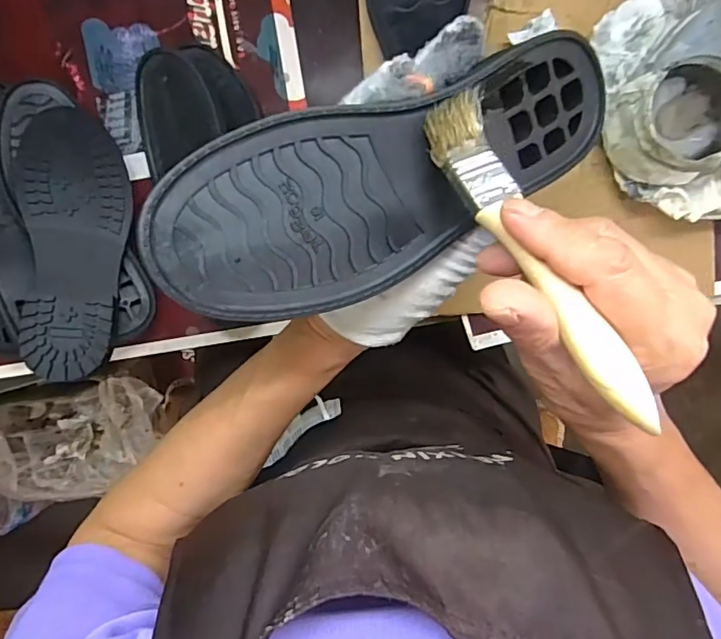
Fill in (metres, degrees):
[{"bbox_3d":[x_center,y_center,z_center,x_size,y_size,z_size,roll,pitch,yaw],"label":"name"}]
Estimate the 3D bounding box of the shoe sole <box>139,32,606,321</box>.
[{"bbox_3d":[0.017,-0.060,0.223,0.207,0.028,0.075,-25,110,-14],"label":"shoe sole"}]

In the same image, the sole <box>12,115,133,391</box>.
[{"bbox_3d":[-0.223,-0.062,0.411,0.078,0.028,0.215,-3,77,-19],"label":"sole"}]

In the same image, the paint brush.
[{"bbox_3d":[0.064,-0.027,0.195,0.025,0.007,0.139,-29,73,6],"label":"paint brush"}]

